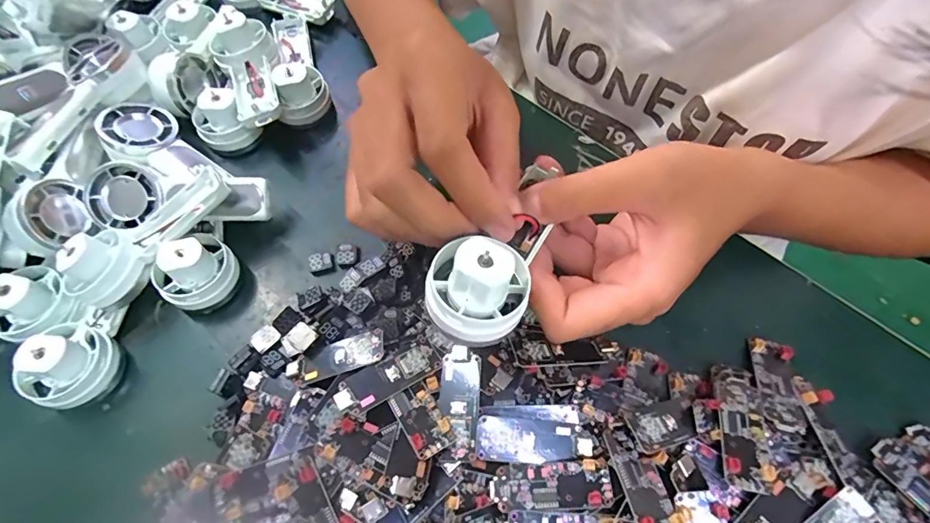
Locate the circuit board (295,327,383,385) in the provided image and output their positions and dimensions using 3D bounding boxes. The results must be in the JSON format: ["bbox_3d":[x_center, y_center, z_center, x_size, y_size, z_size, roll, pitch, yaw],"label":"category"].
[{"bbox_3d":[-0.063,0.048,0.235,0.047,0.004,0.016,-21,52,5],"label":"circuit board"}]

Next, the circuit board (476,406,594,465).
[{"bbox_3d":[0.031,0.079,0.214,0.050,0.006,0.023,-5,66,-1],"label":"circuit board"}]

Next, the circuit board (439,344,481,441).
[{"bbox_3d":[-0.003,0.061,0.220,0.019,0.004,0.042,3,67,3],"label":"circuit board"}]

